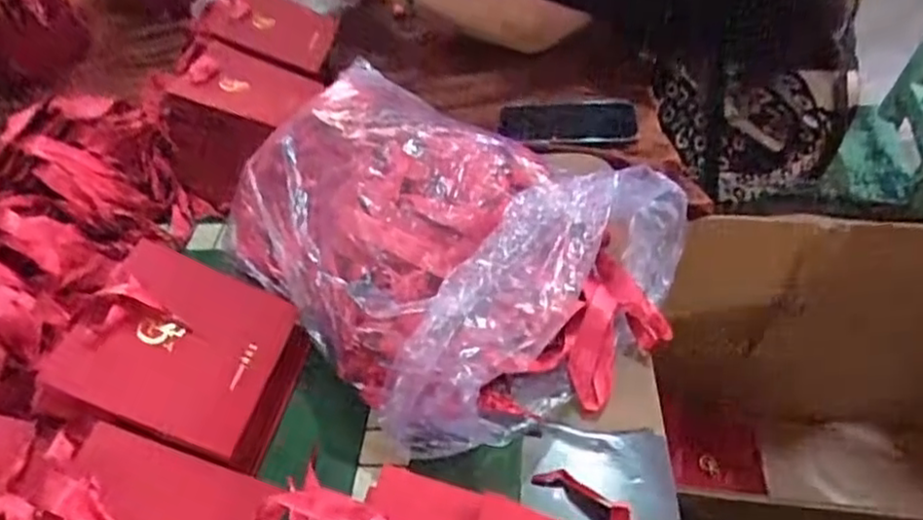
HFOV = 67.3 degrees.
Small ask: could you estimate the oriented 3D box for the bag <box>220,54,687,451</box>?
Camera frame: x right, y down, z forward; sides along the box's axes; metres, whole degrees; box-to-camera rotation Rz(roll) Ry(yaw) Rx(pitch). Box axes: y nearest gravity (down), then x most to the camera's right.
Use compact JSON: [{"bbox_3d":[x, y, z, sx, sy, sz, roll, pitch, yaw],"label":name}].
[{"bbox_3d":[-0.006,-0.030,0.610,0.302,0.141,0.335,-31,48,-24],"label":"bag"}]

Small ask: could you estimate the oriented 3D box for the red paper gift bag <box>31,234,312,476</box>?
[{"bbox_3d":[-0.205,0.066,0.528,0.160,0.018,0.143,25,53,-11],"label":"red paper gift bag"}]

